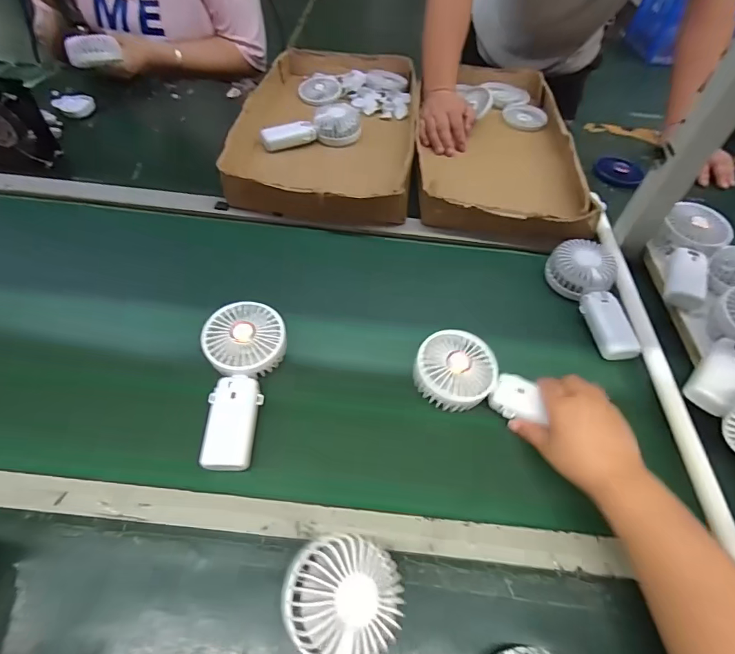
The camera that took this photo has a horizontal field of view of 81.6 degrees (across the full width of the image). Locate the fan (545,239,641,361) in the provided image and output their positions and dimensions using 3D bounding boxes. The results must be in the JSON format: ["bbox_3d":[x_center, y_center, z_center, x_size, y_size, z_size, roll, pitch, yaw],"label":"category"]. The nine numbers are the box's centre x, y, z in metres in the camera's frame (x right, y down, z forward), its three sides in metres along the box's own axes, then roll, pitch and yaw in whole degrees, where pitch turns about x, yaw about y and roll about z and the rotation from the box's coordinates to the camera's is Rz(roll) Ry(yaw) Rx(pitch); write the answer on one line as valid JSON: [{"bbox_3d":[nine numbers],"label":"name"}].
[{"bbox_3d":[0.303,-0.045,0.575,0.088,0.041,0.186,5,53,0],"label":"fan"}]

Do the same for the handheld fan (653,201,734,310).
[{"bbox_3d":[0.448,-0.094,0.595,0.085,0.041,0.167,20,67,11],"label":"handheld fan"}]

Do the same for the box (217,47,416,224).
[{"bbox_3d":[-0.069,-0.391,0.800,0.306,0.055,0.546,7,53,1],"label":"box"}]

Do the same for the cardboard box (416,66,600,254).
[{"bbox_3d":[0.237,-0.331,0.777,0.276,0.058,0.521,7,53,1],"label":"cardboard box"}]

